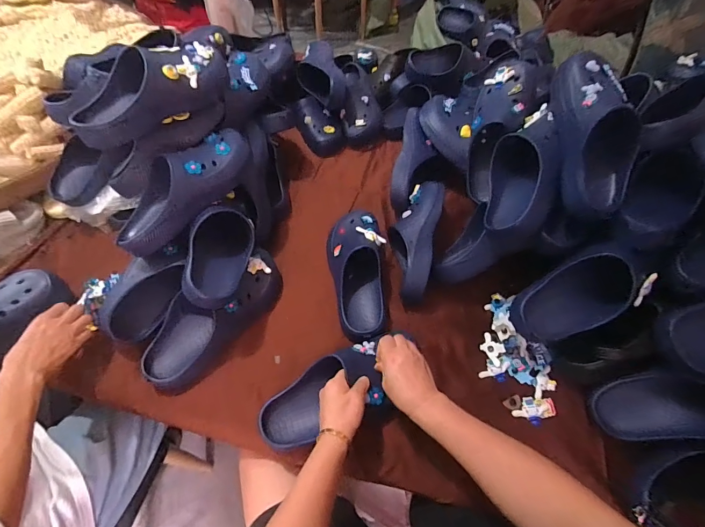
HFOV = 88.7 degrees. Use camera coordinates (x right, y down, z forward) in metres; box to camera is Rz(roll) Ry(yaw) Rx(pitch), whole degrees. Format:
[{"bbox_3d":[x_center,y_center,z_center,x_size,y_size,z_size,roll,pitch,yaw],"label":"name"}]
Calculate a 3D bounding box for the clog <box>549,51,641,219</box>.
[{"bbox_3d":[0.386,-0.205,0.564,0.103,0.090,0.265,-4,87,-3],"label":"clog"}]

